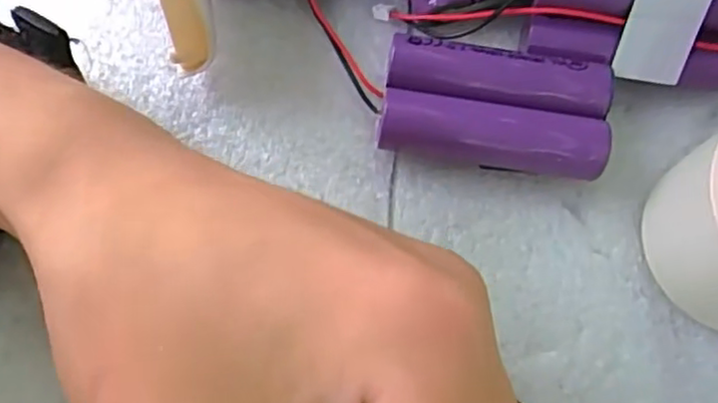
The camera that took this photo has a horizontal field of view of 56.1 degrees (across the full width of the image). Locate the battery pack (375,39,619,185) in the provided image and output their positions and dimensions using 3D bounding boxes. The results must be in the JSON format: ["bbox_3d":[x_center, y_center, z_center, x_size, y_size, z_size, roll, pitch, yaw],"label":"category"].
[{"bbox_3d":[0.041,-0.026,0.201,0.066,0.022,0.032,5,69,1],"label":"battery pack"}]

